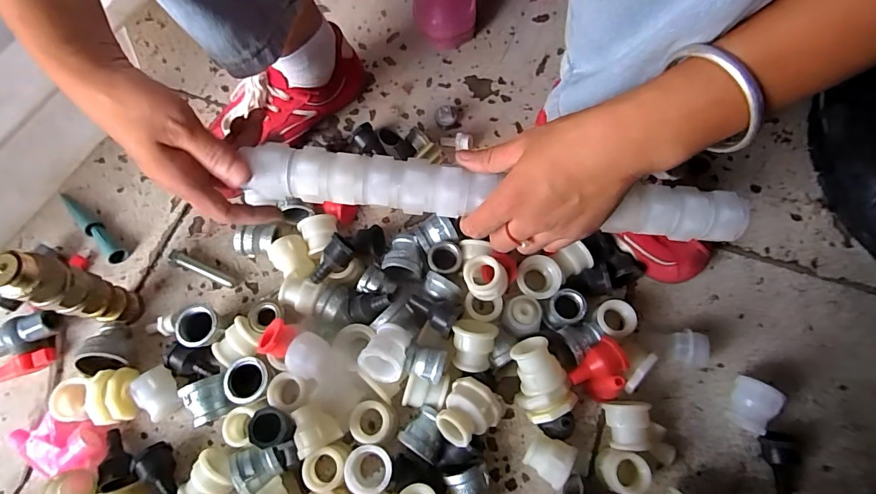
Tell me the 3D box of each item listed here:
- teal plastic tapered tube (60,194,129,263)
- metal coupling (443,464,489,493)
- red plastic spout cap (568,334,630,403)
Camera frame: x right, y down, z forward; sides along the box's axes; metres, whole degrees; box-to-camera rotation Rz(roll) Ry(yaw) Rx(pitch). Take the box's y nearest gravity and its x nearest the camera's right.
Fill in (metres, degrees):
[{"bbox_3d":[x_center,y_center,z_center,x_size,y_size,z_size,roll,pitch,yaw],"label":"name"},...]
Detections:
[{"bbox_3d":[-0.398,-0.024,0.513,0.126,0.018,0.019,40,76,15],"label":"teal plastic tapered tube"},{"bbox_3d":[0.029,0.218,0.398,0.036,0.032,0.043,-15,70,-3],"label":"metal coupling"},{"bbox_3d":[0.149,0.113,0.417,0.045,0.057,0.047,-1,70,2],"label":"red plastic spout cap"}]

